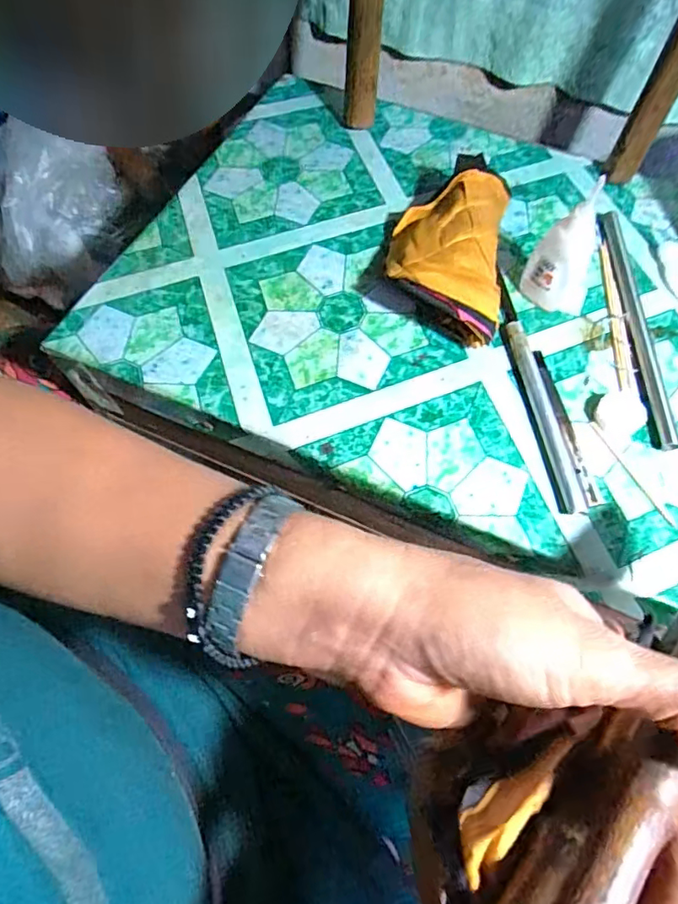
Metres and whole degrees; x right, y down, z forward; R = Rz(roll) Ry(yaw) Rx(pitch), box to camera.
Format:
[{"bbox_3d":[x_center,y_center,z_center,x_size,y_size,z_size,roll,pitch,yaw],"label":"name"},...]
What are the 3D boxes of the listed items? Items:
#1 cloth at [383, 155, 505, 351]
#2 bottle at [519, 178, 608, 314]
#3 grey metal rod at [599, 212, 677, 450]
[{"bbox_3d":[0.086,-0.165,0.421,0.087,0.049,0.158,11,66,3],"label":"cloth"},{"bbox_3d":[0.178,-0.155,0.391,0.052,0.096,0.047,29,68,11],"label":"bottle"},{"bbox_3d":[0.235,-0.106,0.415,0.013,0.012,0.222,2,65,-1],"label":"grey metal rod"}]

